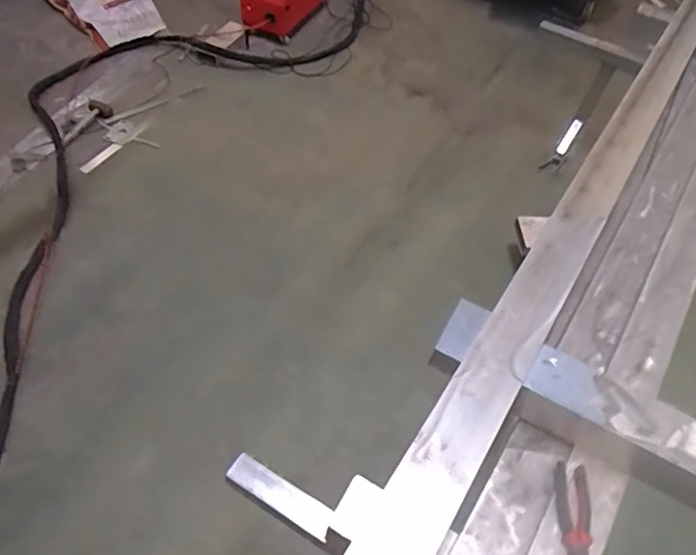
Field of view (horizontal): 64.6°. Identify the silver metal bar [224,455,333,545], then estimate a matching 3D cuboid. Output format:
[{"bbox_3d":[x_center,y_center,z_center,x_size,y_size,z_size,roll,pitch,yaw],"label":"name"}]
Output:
[{"bbox_3d":[-0.138,0.436,1.096,0.223,0.048,0.072,26,59,16],"label":"silver metal bar"}]

